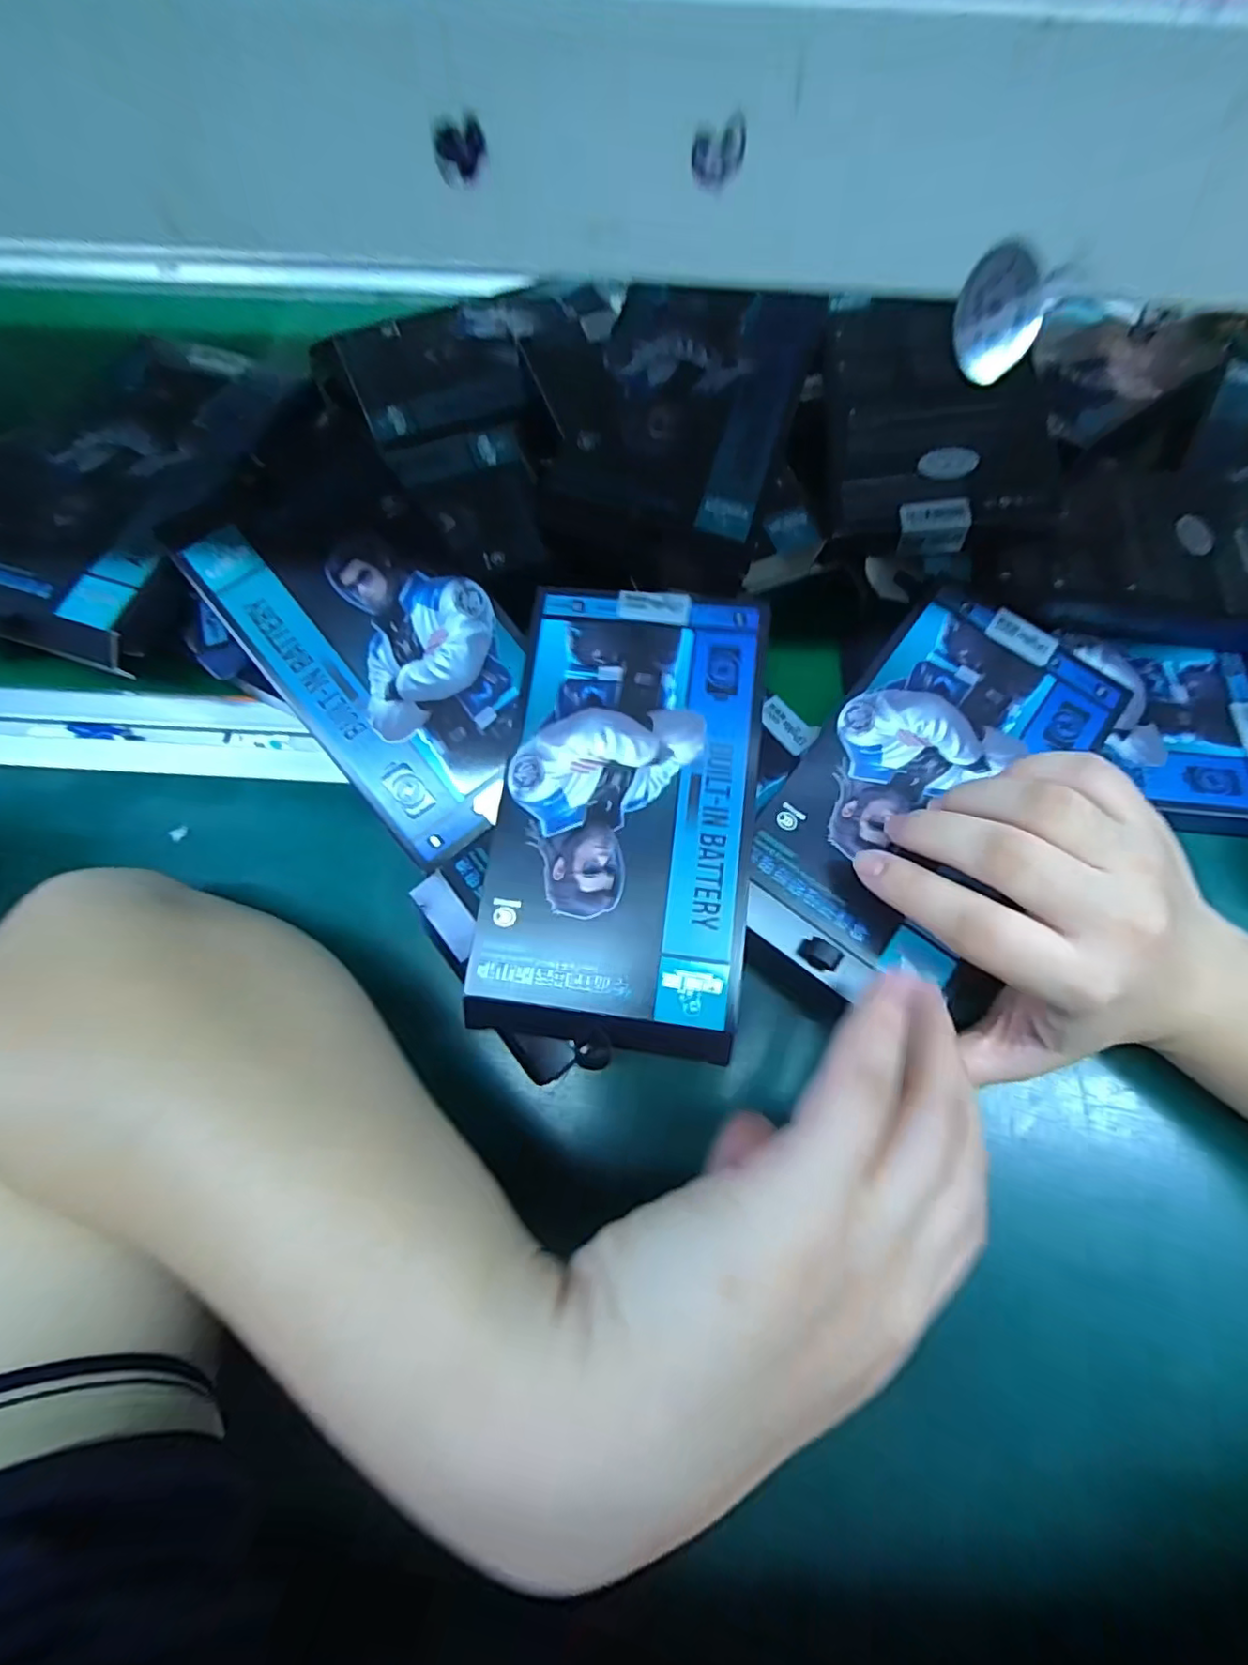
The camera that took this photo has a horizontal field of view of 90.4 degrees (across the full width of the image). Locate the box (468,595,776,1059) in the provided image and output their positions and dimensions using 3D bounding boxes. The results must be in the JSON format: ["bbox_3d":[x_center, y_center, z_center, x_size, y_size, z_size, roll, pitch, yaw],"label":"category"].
[{"bbox_3d":[0.001,-0.011,0.228,0.092,0.022,0.168,7,69,3],"label":"box"}]

